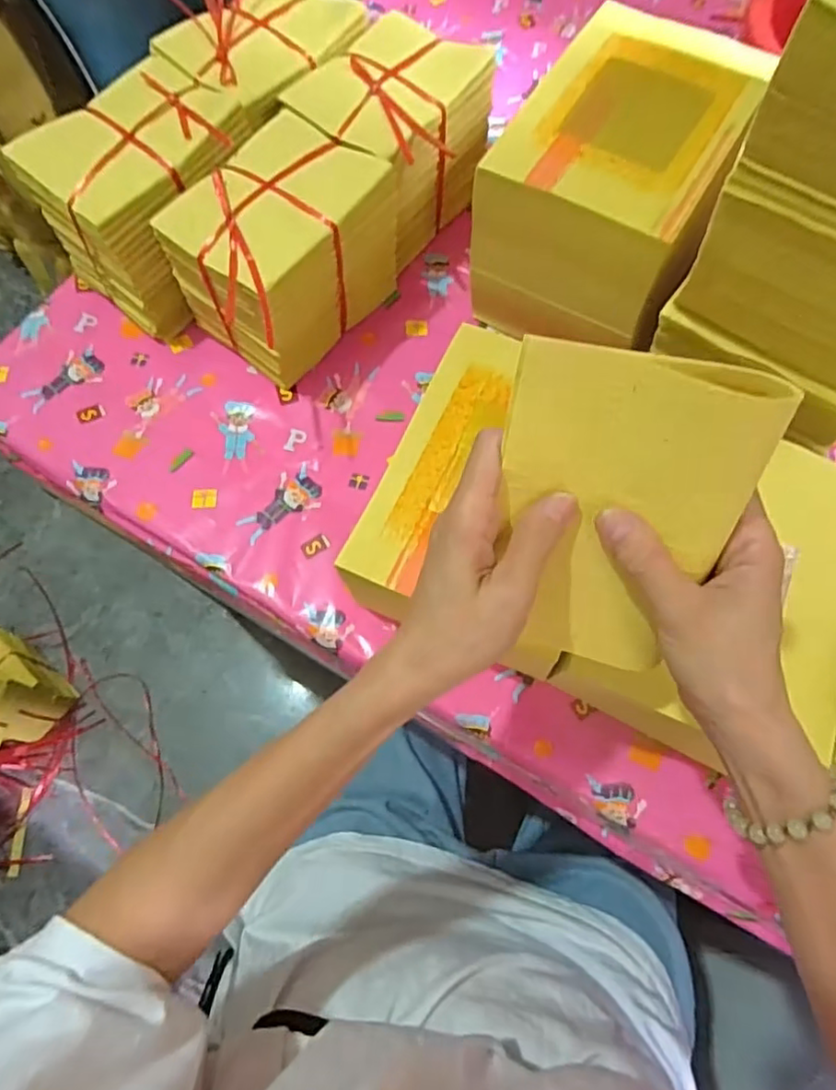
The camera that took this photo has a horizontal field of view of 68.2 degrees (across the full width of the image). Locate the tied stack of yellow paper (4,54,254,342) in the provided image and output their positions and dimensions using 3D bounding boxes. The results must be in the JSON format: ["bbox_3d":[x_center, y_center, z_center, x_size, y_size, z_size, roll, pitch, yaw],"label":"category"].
[{"bbox_3d":[-0.235,-0.311,0.562,0.123,0.125,0.168,37,73,13],"label":"tied stack of yellow paper"}]

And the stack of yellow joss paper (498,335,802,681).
[{"bbox_3d":[0.092,-0.001,0.300,0.107,0.180,0.010,12,36,12],"label":"stack of yellow joss paper"}]

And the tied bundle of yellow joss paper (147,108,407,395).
[{"bbox_3d":[-0.115,-0.255,0.549,0.124,0.136,0.166,39,74,14],"label":"tied bundle of yellow joss paper"}]

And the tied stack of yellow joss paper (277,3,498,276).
[{"bbox_3d":[-0.026,-0.383,0.594,0.129,0.126,0.151,30,72,11],"label":"tied stack of yellow joss paper"}]

